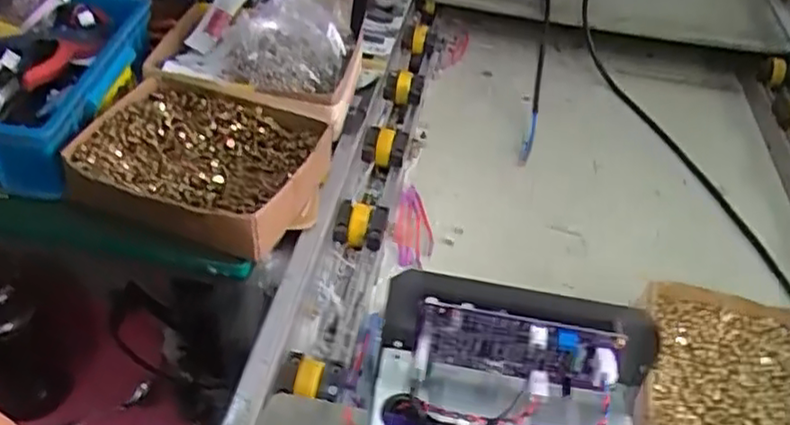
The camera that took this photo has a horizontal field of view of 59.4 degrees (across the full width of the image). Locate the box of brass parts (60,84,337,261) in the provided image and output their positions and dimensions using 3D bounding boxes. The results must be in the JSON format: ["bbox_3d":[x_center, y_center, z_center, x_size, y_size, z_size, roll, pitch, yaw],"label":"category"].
[{"bbox_3d":[-0.193,-0.052,0.710,0.226,0.060,0.195,15,41,9],"label":"box of brass parts"}]

